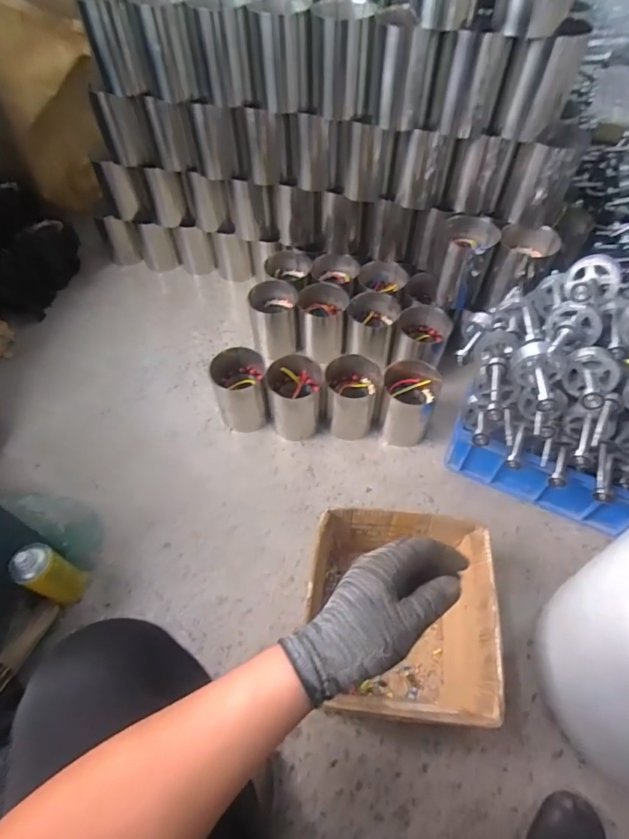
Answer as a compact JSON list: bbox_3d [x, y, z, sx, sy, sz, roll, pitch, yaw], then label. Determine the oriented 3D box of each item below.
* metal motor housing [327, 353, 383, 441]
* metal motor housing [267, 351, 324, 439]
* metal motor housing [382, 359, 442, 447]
[{"bbox_3d":[0.083,-0.049,1.037,0.117,0.140,0.128,0,56,1],"label":"metal motor housing"},{"bbox_3d":[-0.042,-0.048,1.034,0.119,0.148,0.119,-4,56,-2],"label":"metal motor housing"},{"bbox_3d":[0.207,-0.035,1.012,0.122,0.166,0.110,-9,56,-5],"label":"metal motor housing"}]

